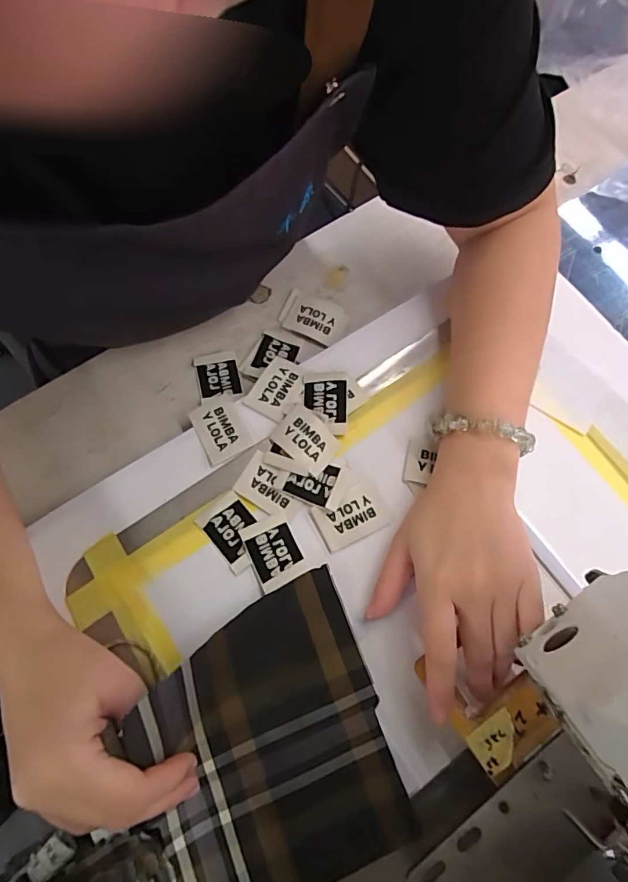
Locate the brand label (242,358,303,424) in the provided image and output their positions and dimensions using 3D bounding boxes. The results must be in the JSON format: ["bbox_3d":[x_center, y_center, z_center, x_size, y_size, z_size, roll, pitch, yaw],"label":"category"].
[{"bbox_3d":[-0.027,-0.040,0.354,0.035,0.004,0.047,31,74,11],"label":"brand label"}]

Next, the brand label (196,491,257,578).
[{"bbox_3d":[-0.056,0.063,0.324,0.034,0.004,0.048,-38,78,-10],"label":"brand label"}]

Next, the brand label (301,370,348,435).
[{"bbox_3d":[0.008,-0.030,0.349,0.033,0.006,0.048,0,76,4],"label":"brand label"}]

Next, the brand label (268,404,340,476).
[{"bbox_3d":[-0.006,-0.001,0.338,0.046,0.008,0.035,38,76,13],"label":"brand label"}]

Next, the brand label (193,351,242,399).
[{"bbox_3d":[-0.079,-0.054,0.382,0.033,0.005,0.037,-12,71,-3],"label":"brand label"}]

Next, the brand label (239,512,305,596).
[{"bbox_3d":[-0.028,0.075,0.318,0.034,0.005,0.044,-21,76,-11],"label":"brand label"}]

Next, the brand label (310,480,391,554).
[{"bbox_3d":[0.026,0.053,0.328,0.049,0.004,0.034,-26,80,-8],"label":"brand label"}]

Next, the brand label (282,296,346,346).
[{"bbox_3d":[0.000,-0.105,0.396,0.046,0.004,0.038,25,73,9],"label":"brand label"}]

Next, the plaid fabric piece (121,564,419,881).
[{"bbox_3d":[-0.026,0.175,0.261,0.136,0.065,0.158,-21,72,-6],"label":"plaid fabric piece"}]

